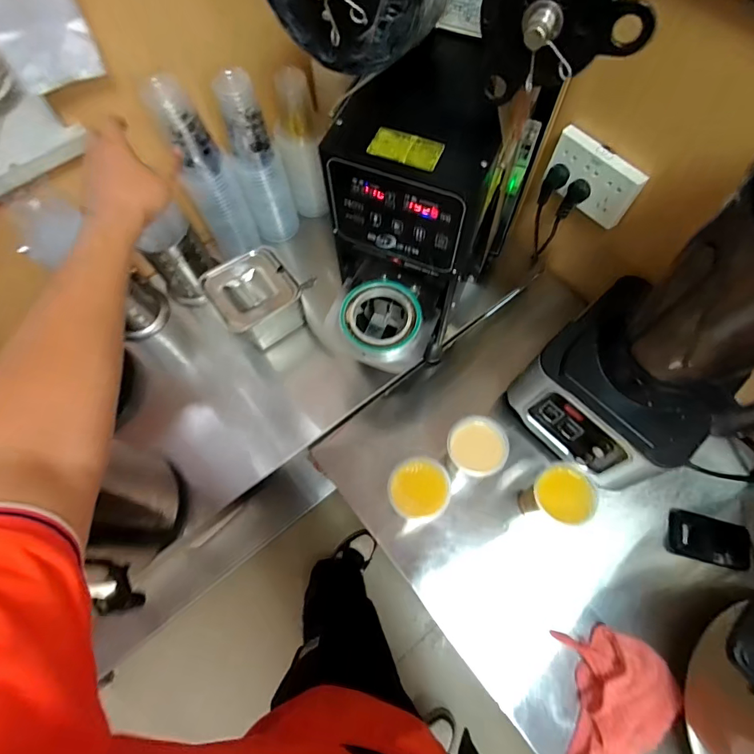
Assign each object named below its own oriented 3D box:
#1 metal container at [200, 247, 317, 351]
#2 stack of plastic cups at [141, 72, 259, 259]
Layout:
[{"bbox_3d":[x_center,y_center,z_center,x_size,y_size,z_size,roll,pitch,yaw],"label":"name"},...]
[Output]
[{"bbox_3d":[-0.217,-0.139,0.792,0.151,0.100,0.140,-37,72,-13],"label":"metal container"},{"bbox_3d":[-0.296,-0.343,0.757,0.083,0.338,0.077,-29,70,-11],"label":"stack of plastic cups"}]

